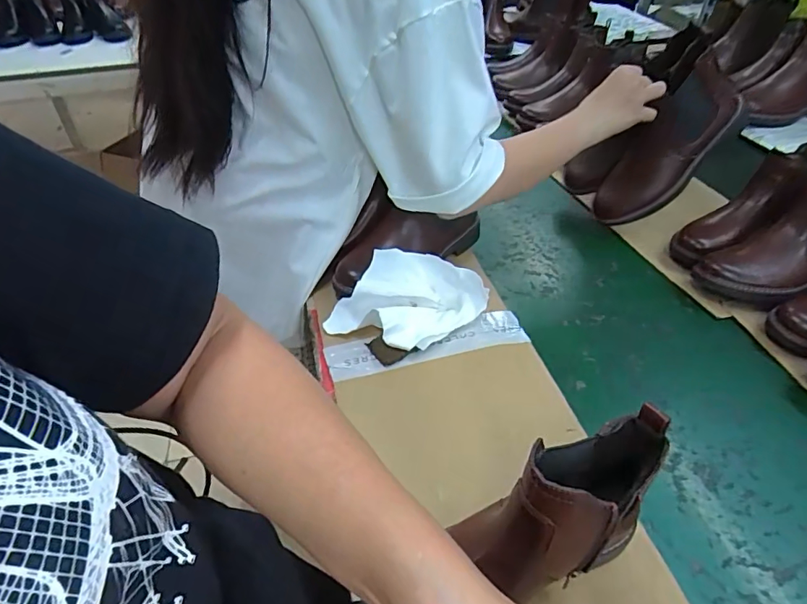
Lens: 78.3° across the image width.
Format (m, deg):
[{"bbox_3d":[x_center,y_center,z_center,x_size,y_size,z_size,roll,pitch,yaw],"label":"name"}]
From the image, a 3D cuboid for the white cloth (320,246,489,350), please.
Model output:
[{"bbox_3d":[0.004,0.001,0.641,0.177,0.066,0.123,19,46,19],"label":"white cloth"}]

